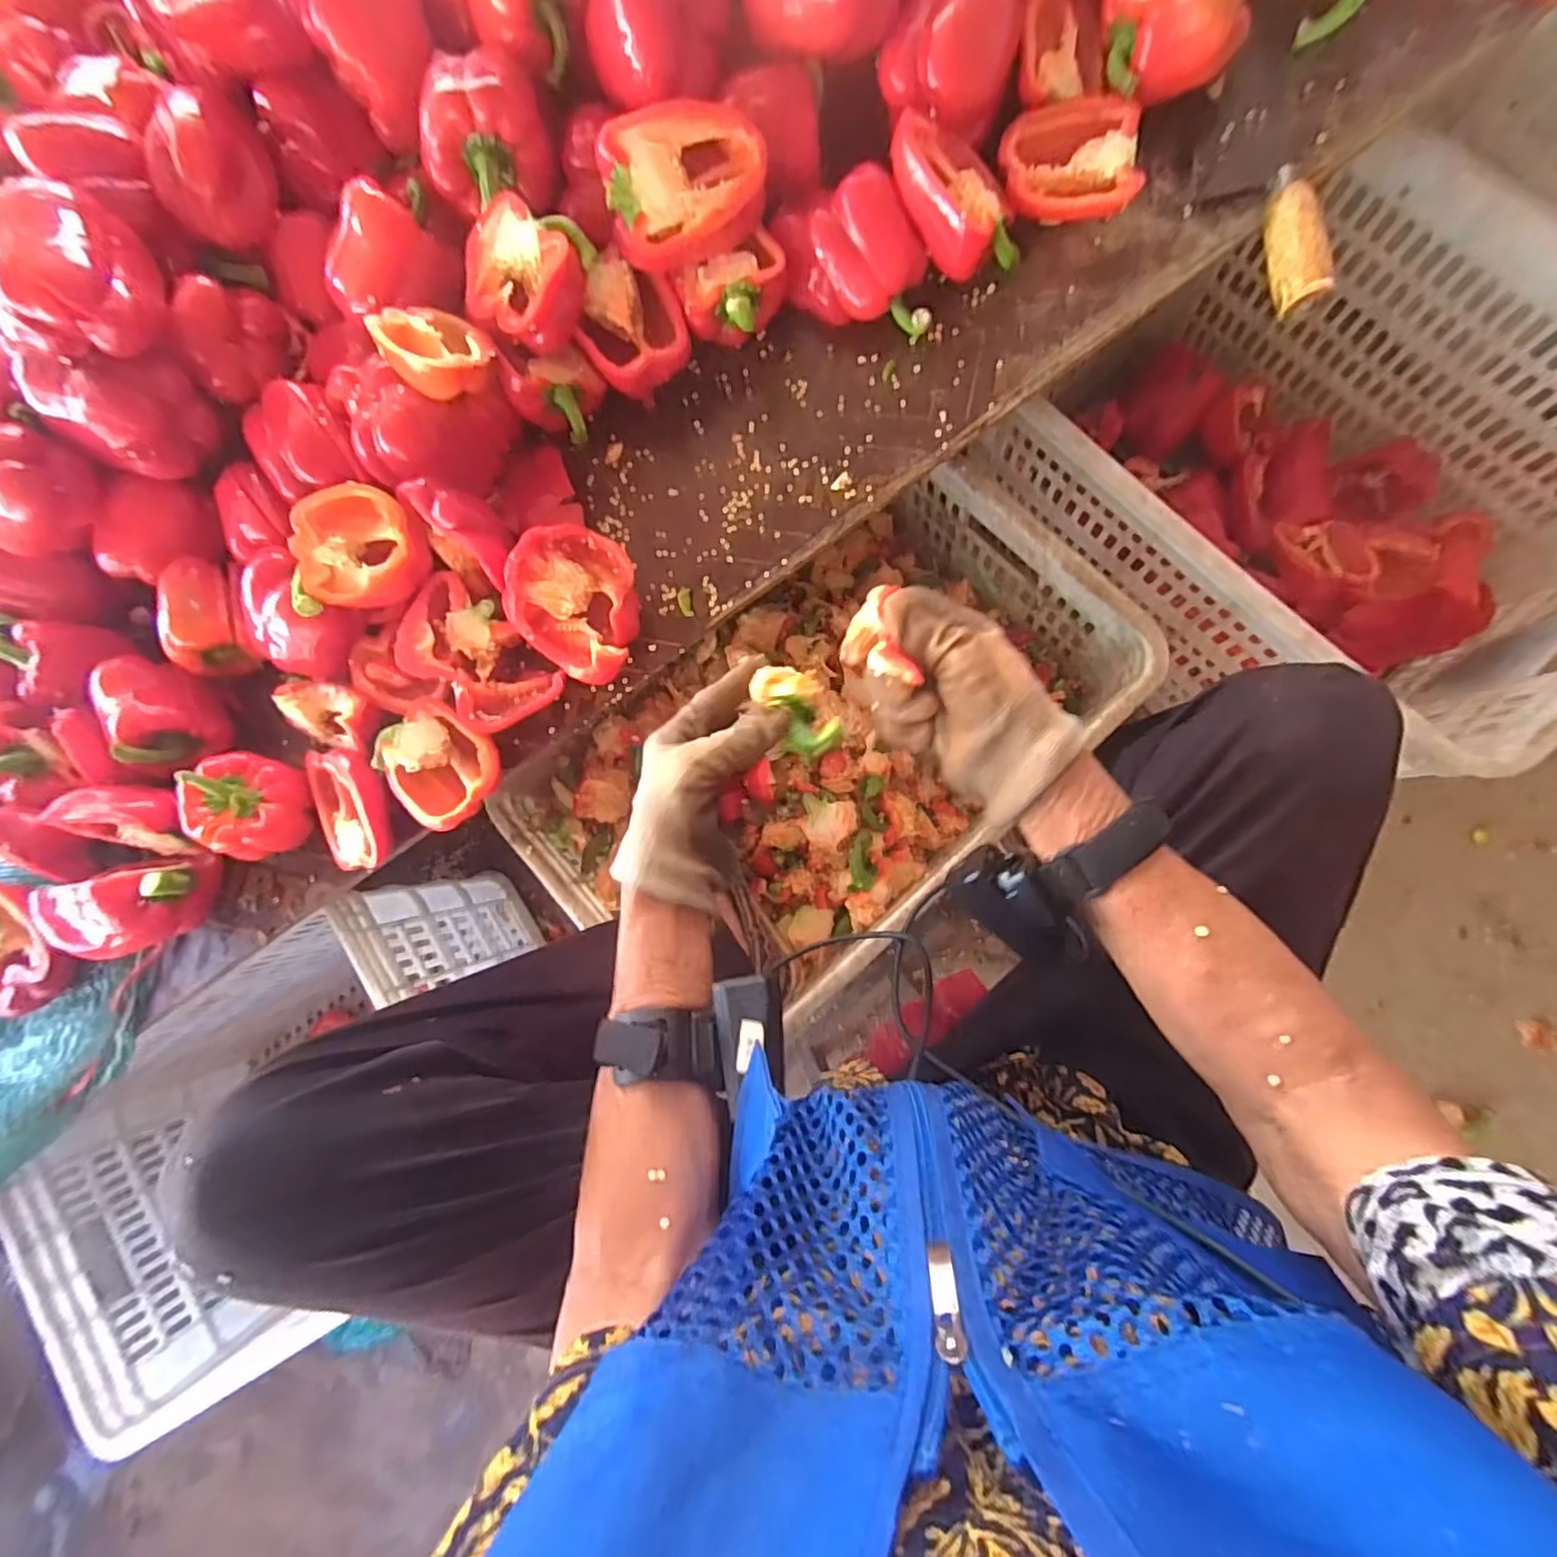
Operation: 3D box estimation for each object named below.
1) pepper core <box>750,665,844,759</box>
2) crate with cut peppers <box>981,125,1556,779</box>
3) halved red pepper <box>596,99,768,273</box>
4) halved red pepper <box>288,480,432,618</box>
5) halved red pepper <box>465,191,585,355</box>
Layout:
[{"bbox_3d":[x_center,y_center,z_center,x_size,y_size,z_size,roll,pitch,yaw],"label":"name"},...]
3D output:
[{"bbox_3d":[0.014,-0.040,0.398,0.037,0.024,0.067,-29,64,6],"label":"pepper core"},{"bbox_3d":[0.487,-0.271,0.633,0.476,0.288,0.349,44,94,8],"label":"crate with cut peppers"},{"bbox_3d":[-0.065,-0.413,0.463,0.108,0.035,0.082,-25,111,-6],"label":"halved red pepper"},{"bbox_3d":[-0.309,-0.164,0.491,0.078,0.045,0.093,11,89,9],"label":"halved red pepper"},{"bbox_3d":[-0.184,-0.356,0.479,0.077,0.049,0.077,39,93,8],"label":"halved red pepper"}]

